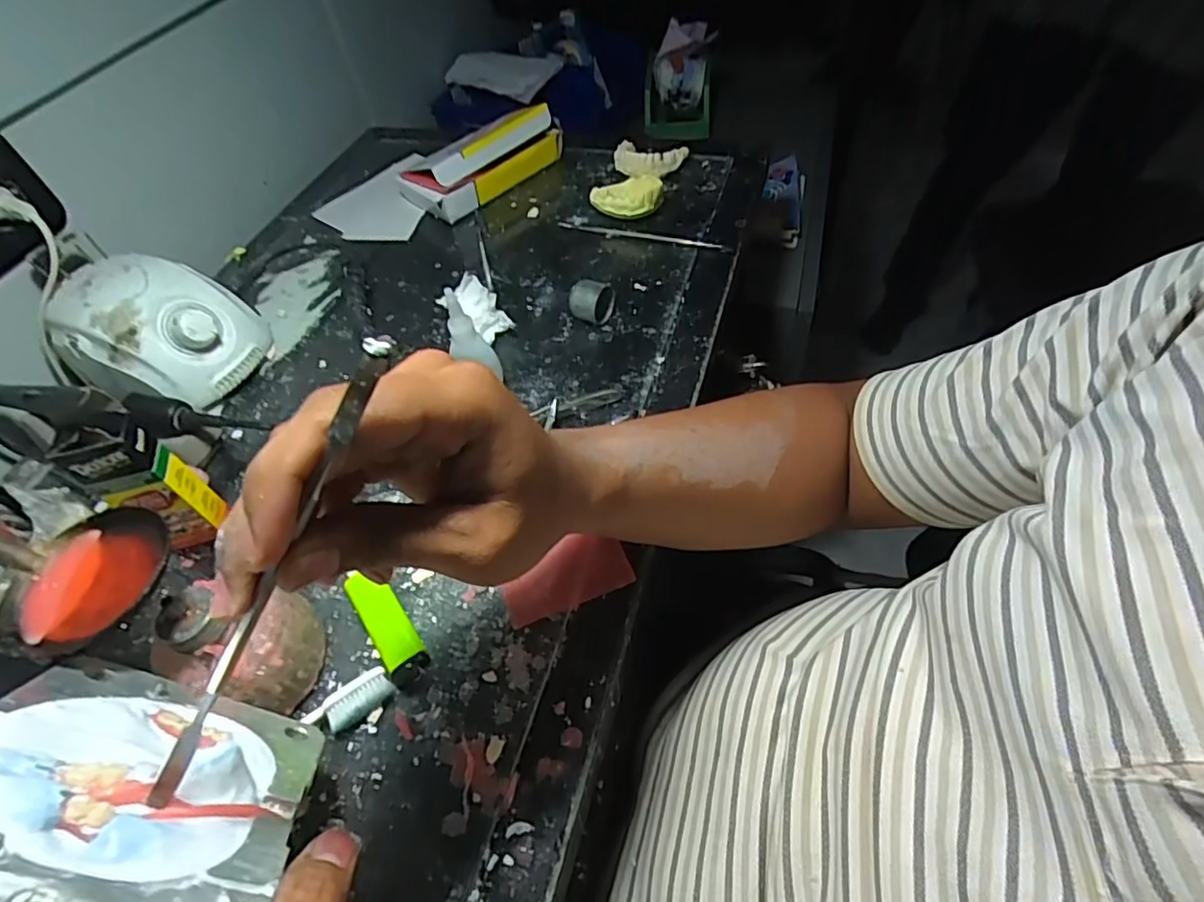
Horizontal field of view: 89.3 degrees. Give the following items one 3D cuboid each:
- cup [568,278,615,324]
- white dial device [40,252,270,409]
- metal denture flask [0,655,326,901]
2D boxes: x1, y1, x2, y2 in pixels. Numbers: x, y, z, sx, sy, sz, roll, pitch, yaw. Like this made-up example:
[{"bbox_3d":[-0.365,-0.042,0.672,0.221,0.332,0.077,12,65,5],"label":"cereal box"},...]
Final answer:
[{"bbox_3d":[-0.008,-0.121,0.492,0.030,0.030,0.029,20,57,20],"label":"cup"},{"bbox_3d":[-0.346,-0.093,0.480,0.132,0.080,0.103,11,55,14],"label":"white dial device"},{"bbox_3d":[-0.161,0.118,0.206,0.107,0.139,0.026,27,85,-15],"label":"metal denture flask"}]

